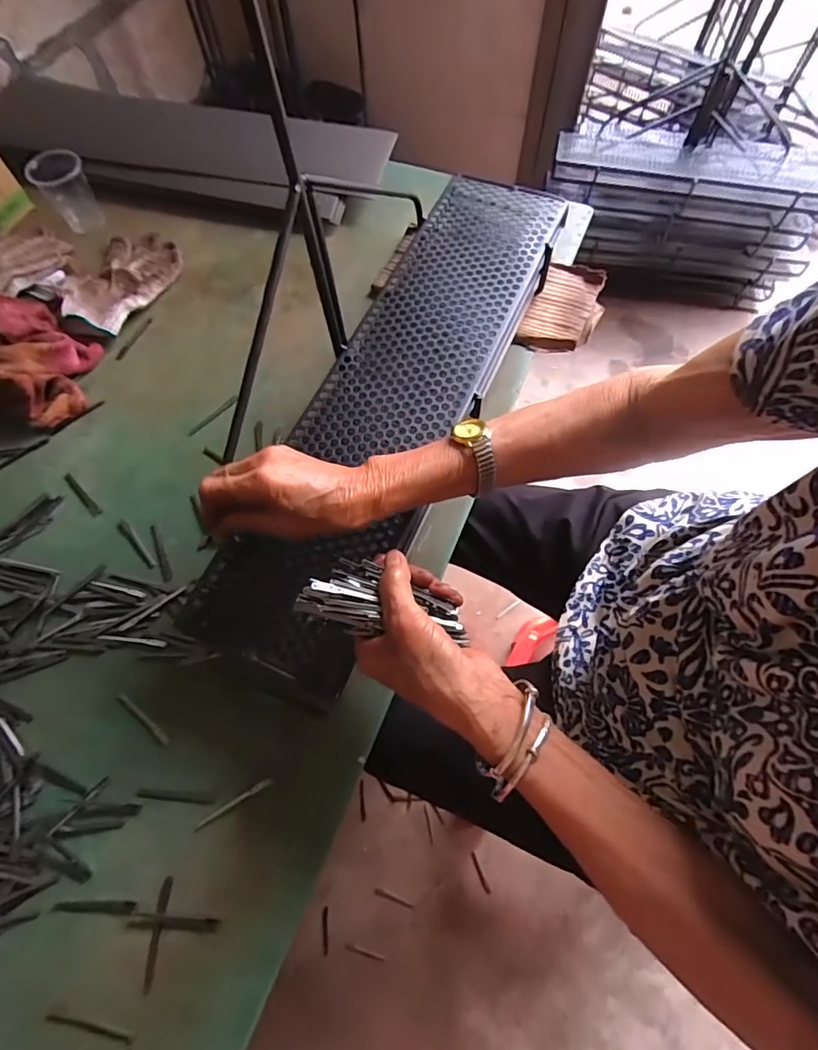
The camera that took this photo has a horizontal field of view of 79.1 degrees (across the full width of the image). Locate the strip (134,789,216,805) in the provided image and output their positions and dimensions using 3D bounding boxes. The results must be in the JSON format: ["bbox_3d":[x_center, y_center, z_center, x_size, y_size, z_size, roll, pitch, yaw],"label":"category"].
[{"bbox_3d":[-0.190,0.221,0.402,0.064,0.004,0.006,6,66,2],"label":"strip"}]

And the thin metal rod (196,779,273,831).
[{"bbox_3d":[-0.141,0.224,0.398,0.065,0.004,0.006,-28,69,-13],"label":"thin metal rod"}]

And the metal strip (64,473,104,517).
[{"bbox_3d":[-0.345,-0.032,0.522,0.066,0.004,0.010,43,72,16],"label":"metal strip"}]

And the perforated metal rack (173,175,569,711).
[{"bbox_3d":[-0.003,-0.143,0.492,0.144,0.025,0.605,23,71,9],"label":"perforated metal rack"}]

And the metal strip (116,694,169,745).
[{"bbox_3d":[-0.229,0.167,0.427,0.064,0.006,0.008,34,69,13],"label":"metal strip"}]

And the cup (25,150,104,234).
[{"bbox_3d":[-0.447,-0.437,0.649,0.063,0.072,0.071,-32,70,-12],"label":"cup"}]

